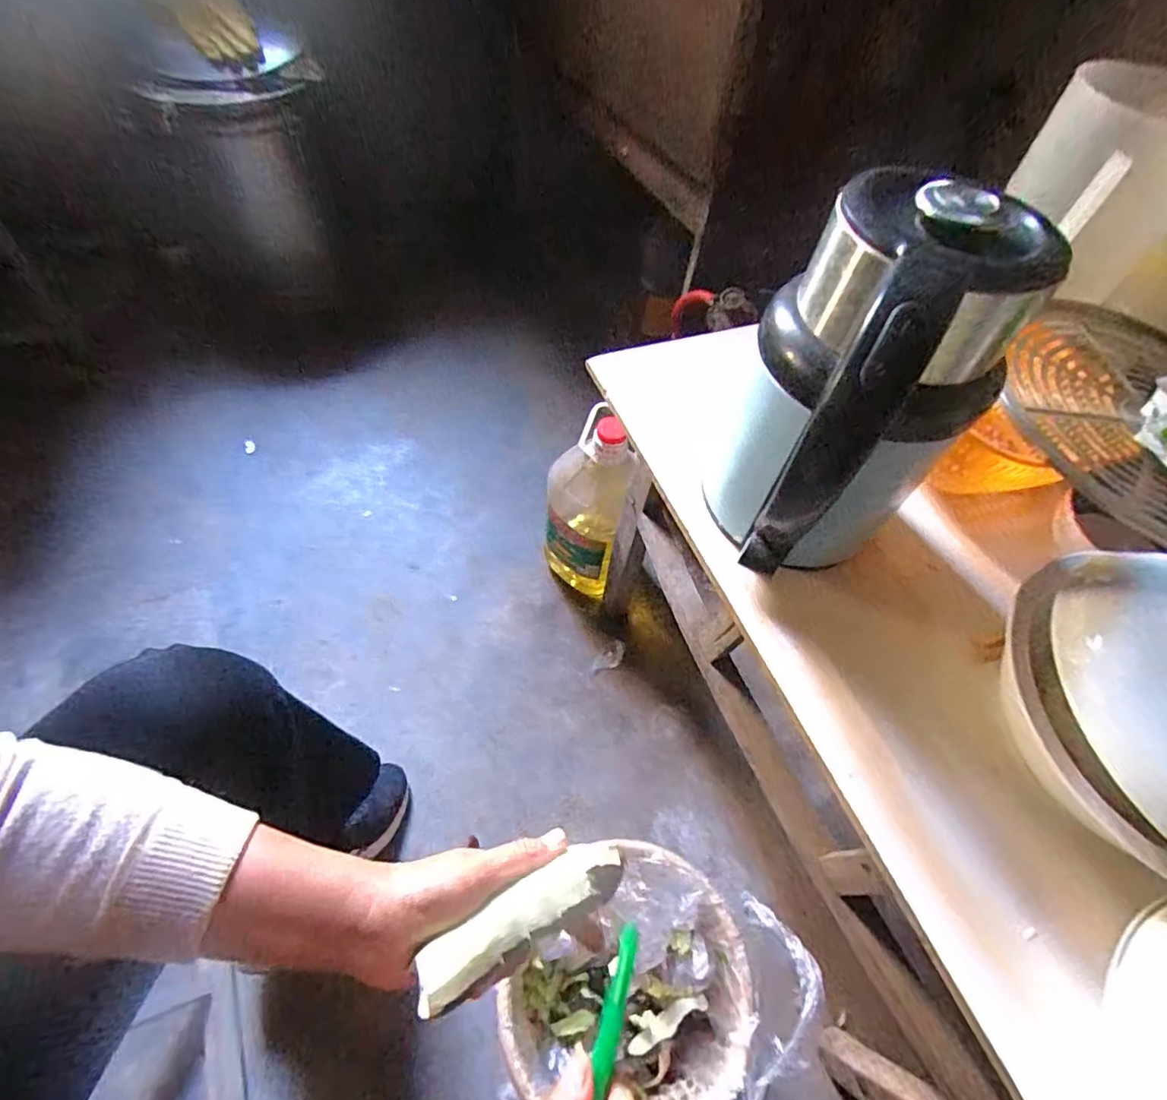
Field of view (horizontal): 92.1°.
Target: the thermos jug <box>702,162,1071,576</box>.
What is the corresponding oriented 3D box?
[{"bbox_3d":[0.157,-0.088,0.370,0.125,0.245,0.121,2,57,-3],"label":"thermos jug"}]

